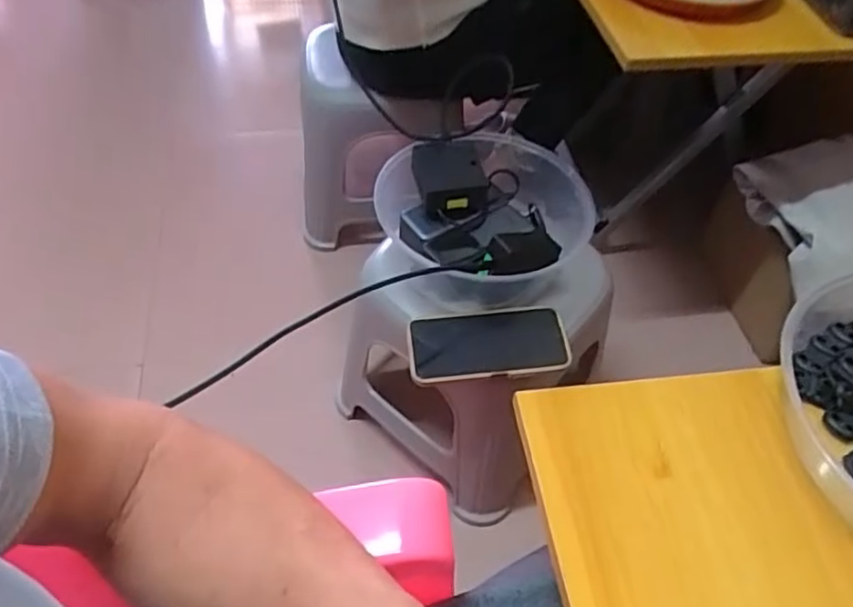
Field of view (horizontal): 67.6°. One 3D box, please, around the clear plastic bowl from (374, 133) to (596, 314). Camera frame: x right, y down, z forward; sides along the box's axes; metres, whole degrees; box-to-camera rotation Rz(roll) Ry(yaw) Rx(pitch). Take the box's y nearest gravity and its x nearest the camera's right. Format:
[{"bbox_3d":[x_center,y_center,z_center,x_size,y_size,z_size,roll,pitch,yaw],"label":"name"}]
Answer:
[{"bbox_3d":[0.069,-0.089,0.719,0.237,0.109,0.209,-9,51,-9],"label":"clear plastic bowl"}]

